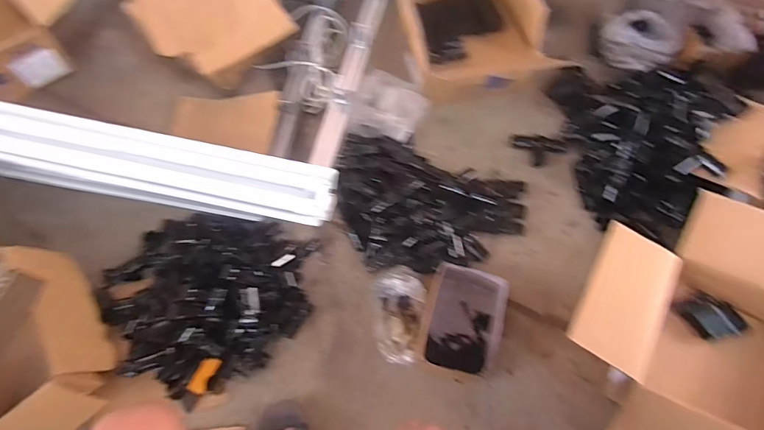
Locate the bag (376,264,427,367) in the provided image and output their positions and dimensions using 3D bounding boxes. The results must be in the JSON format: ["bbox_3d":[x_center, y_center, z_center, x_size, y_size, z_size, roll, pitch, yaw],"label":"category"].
[{"bbox_3d":[0.034,0.197,0.843,0.098,0.097,0.190,-1,64,0],"label":"bag"}]

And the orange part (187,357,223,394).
[{"bbox_3d":[-0.347,0.311,0.816,0.038,0.009,0.071,24,70,10],"label":"orange part"}]

